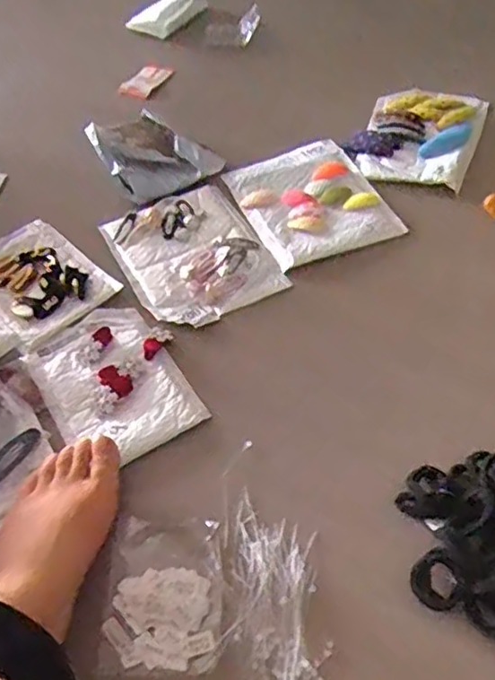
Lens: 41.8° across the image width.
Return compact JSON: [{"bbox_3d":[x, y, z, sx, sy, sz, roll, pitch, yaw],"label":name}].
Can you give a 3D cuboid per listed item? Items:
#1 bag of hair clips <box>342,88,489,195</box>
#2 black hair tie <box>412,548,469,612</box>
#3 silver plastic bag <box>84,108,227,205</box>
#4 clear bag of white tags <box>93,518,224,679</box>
[{"bbox_3d":[0.219,-0.267,0.840,0.147,0.011,0.203,17,55,17],"label":"bag of hair clips"},{"bbox_3d":[0.140,0.176,0.473,0.040,0.006,0.039,-33,56,-21],"label":"black hair tie"},{"bbox_3d":[-0.123,-0.240,0.817,0.122,0.033,0.139,-32,56,-20],"label":"silver plastic bag"},{"bbox_3d":[-0.060,0.190,0.487,0.087,0.010,0.107,4,57,-3],"label":"clear bag of white tags"}]

